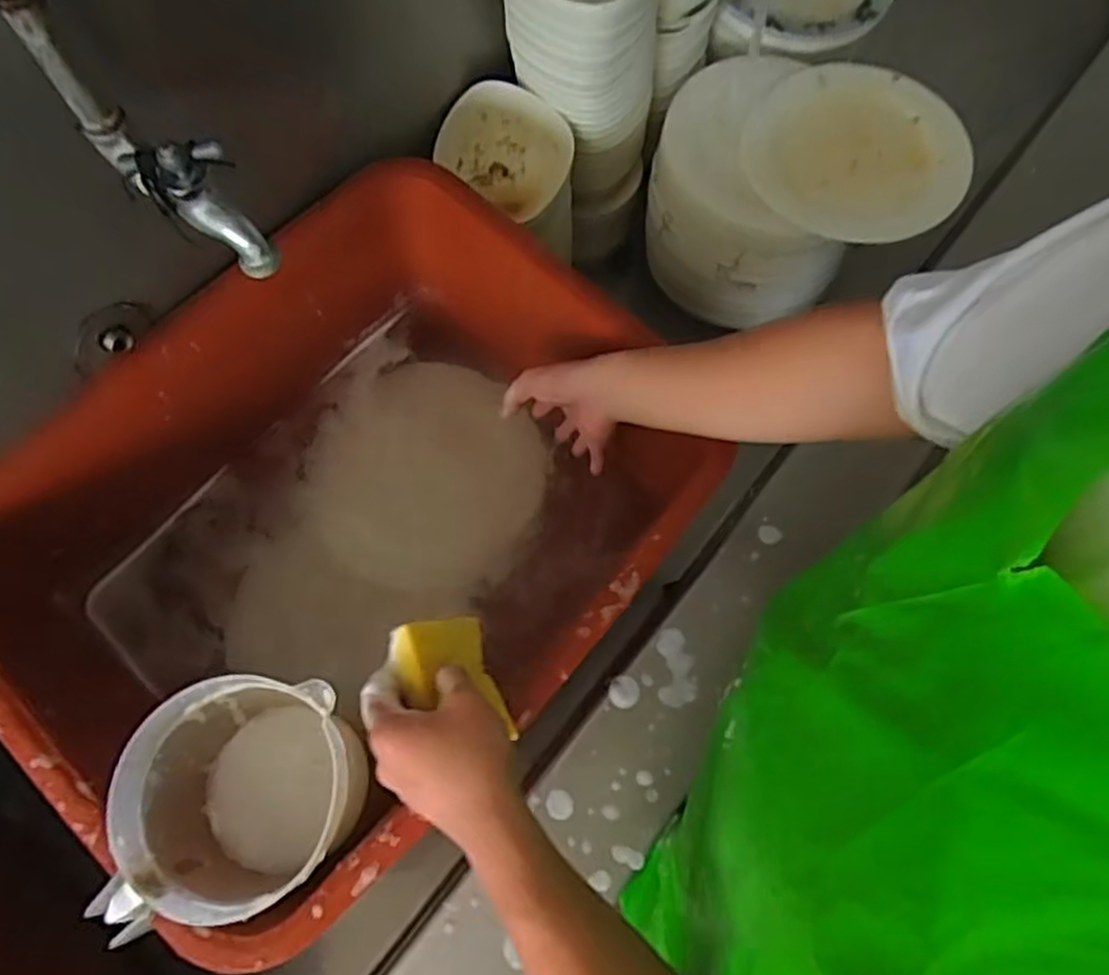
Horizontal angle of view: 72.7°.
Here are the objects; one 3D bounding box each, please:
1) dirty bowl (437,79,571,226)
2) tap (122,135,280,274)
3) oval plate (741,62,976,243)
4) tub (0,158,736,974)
[{"bbox_3d":[-0.049,-0.353,0.796,0.138,0.052,0.117,25,99,-3],"label":"dirty bowl"},{"bbox_3d":[-0.199,-0.165,0.440,0.053,0.093,0.041,13,64,51],"label":"tap"},{"bbox_3d":[0.327,-0.363,0.815,0.230,0.025,0.226,27,73,8],"label":"oval plate"},{"bbox_3d":[-0.192,0.043,0.681,0.440,0.226,0.534,37,75,11],"label":"tub"}]

